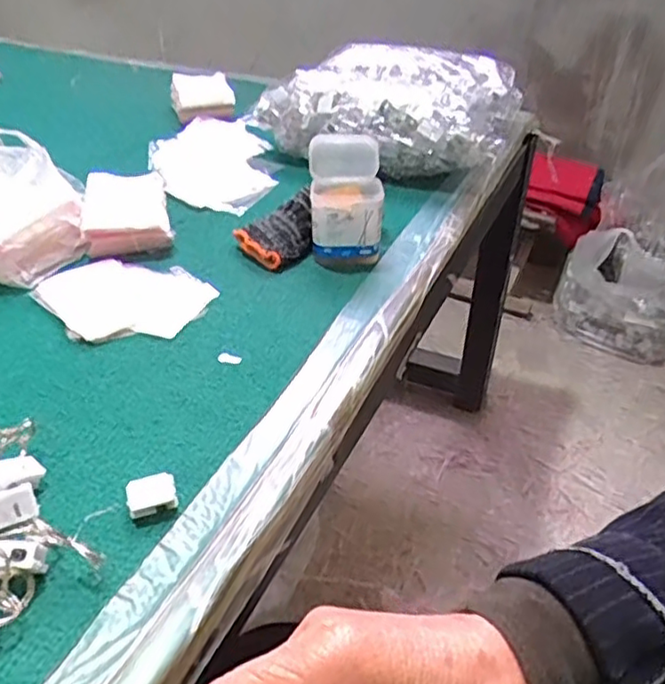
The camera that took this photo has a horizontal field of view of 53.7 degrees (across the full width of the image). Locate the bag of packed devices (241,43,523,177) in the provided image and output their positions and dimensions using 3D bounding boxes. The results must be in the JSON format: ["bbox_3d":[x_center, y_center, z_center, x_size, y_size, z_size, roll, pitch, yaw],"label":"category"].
[{"bbox_3d":[0.078,-0.291,0.836,0.280,0.103,0.230,17,39,19],"label":"bag of packed devices"}]

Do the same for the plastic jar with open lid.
[{"bbox_3d":[0.012,-0.132,0.619,0.066,0.094,0.084,-1,37,-4],"label":"plastic jar with open lid"}]

